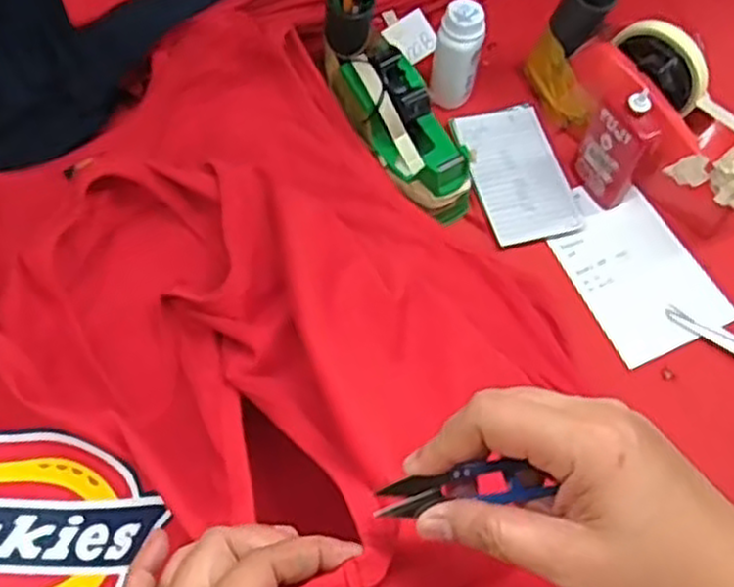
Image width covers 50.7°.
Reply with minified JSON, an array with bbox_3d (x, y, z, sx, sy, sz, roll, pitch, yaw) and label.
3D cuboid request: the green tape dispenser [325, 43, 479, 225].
[{"bbox_3d":[0.035,-0.137,0.643,0.062,0.068,0.161,-35,90,-20],"label":"green tape dispenser"}]

